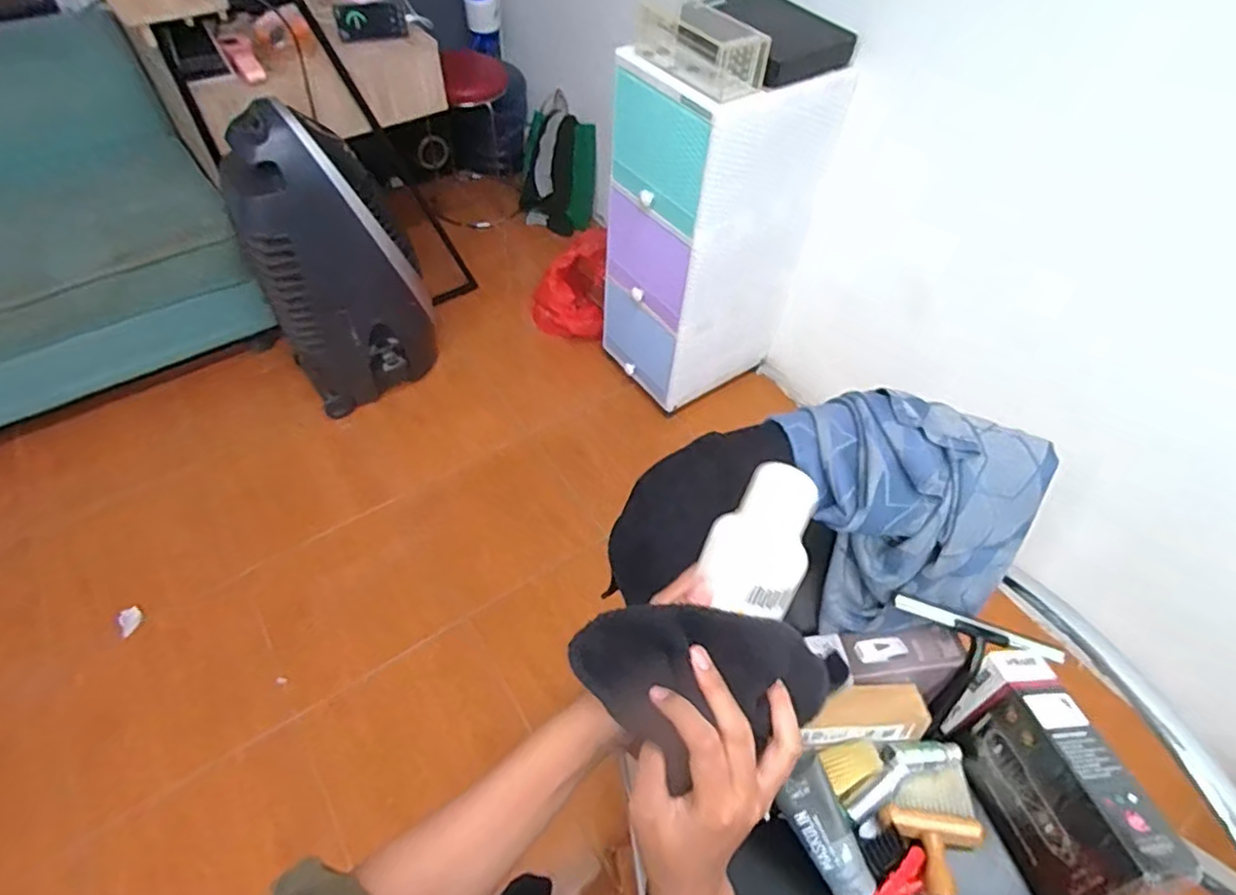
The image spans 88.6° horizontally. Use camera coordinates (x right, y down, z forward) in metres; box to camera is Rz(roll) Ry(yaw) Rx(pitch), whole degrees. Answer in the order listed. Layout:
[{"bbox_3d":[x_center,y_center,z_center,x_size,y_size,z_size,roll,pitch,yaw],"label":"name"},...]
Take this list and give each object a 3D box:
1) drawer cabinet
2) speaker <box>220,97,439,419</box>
[{"bbox_3d":[0.231,-0.538,1.667,0.430,0.856,0.324,-24,57,-20],"label":"drawer cabinet"},{"bbox_3d":[-0.735,-0.476,1.663,0.381,0.782,0.269,-24,57,-20],"label":"speaker"}]

